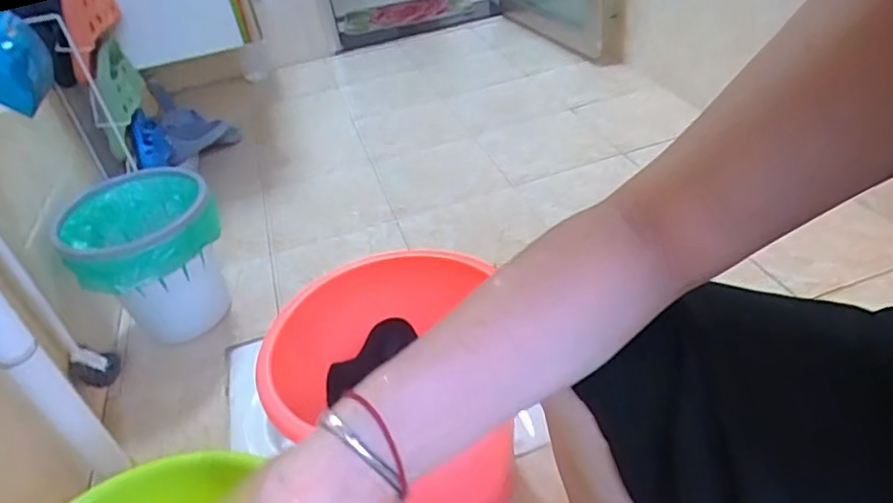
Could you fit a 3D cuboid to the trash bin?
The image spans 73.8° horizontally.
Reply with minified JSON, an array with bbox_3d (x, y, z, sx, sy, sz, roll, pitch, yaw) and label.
[{"bbox_3d":[-0.539,0.018,1.116,0.250,0.248,0.243,-25,39,-20],"label":"trash bin"}]

